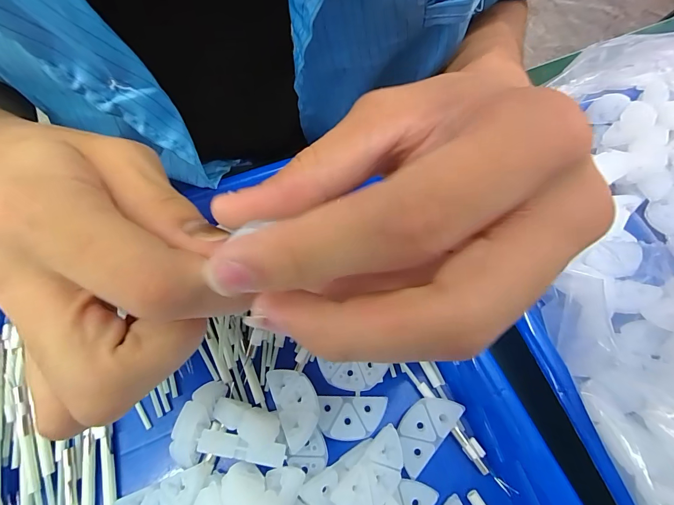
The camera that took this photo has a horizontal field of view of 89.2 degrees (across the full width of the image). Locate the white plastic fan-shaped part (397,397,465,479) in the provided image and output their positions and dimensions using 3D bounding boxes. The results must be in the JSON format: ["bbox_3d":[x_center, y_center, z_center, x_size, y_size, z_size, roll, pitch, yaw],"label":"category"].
[{"bbox_3d":[0.041,0.085,0.165,0.019,0.004,0.039,37,85,25],"label":"white plastic fan-shaped part"}]

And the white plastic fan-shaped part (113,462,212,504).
[{"bbox_3d":[-0.076,0.111,0.149,0.039,0.007,0.019,-20,66,-9],"label":"white plastic fan-shaped part"}]

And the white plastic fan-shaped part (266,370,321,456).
[{"bbox_3d":[-0.020,0.072,0.165,0.020,0.004,0.037,-26,56,-5],"label":"white plastic fan-shaped part"}]

